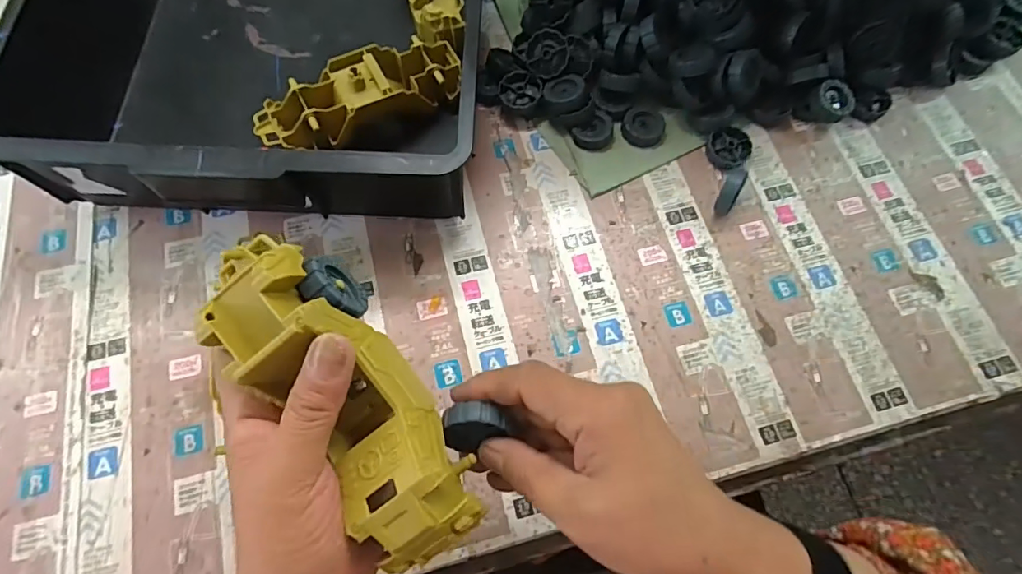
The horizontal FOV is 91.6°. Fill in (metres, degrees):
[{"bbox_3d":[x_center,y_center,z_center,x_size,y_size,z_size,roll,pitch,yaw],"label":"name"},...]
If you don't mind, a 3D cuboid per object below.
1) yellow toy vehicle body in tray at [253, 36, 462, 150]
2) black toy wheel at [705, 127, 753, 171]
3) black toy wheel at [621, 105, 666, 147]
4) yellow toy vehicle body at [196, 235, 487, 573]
[{"bbox_3d":[-0.129,-0.164,0.436,0.173,0.054,0.060,-22,73,-8],"label":"yellow toy vehicle body in tray"},{"bbox_3d":[0.199,-0.125,0.450,0.040,0.014,0.037,0,71,-1],"label":"black toy wheel"},{"bbox_3d":[0.122,-0.148,0.458,0.038,0.009,0.039,0,71,-1],"label":"black toy wheel"},{"bbox_3d":[-0.078,0.052,0.237,0.057,0.048,0.164,-40,88,-13],"label":"yellow toy vehicle body"}]

